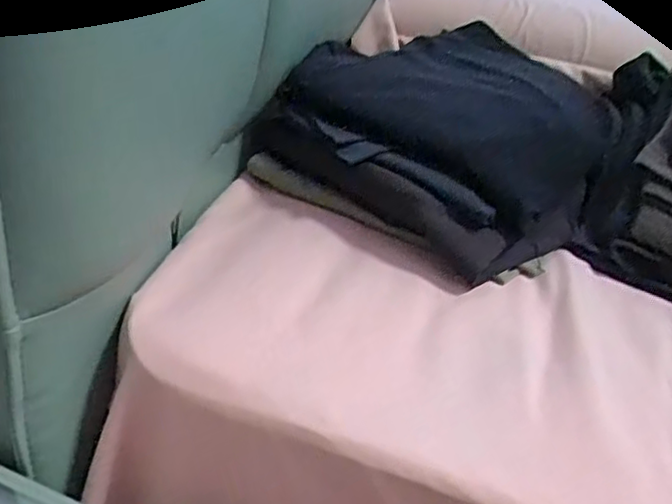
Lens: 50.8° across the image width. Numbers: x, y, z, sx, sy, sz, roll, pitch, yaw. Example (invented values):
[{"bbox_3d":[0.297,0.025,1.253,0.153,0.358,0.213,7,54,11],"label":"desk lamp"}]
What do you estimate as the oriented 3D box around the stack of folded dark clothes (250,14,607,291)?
[{"bbox_3d":[0.096,-0.089,0.534,0.228,0.087,0.247,27,37,28],"label":"stack of folded dark clothes"}]

